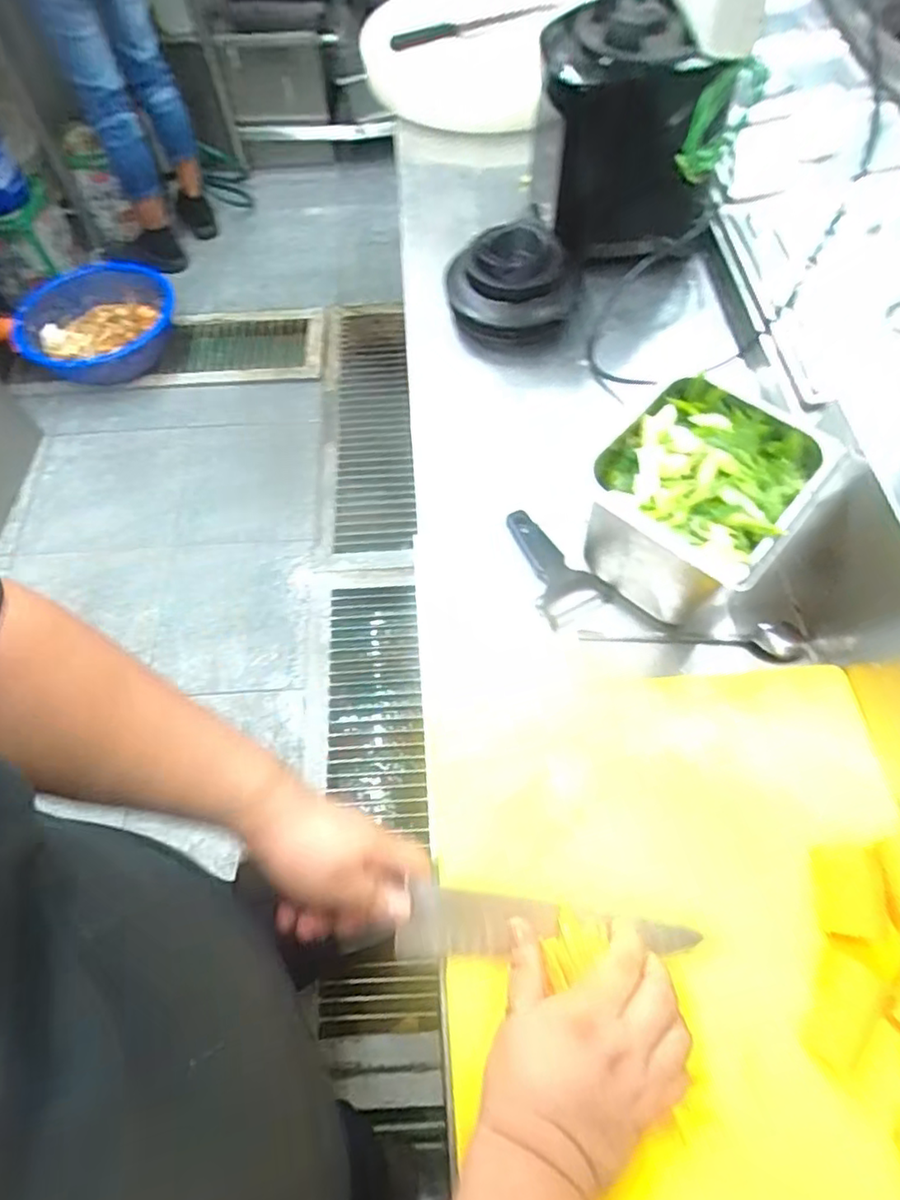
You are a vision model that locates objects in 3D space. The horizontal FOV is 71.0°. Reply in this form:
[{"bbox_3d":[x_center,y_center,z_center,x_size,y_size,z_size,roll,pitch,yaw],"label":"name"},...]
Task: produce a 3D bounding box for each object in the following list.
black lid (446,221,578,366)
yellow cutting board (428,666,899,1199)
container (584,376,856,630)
[{"bbox_3d":[0.075,-0.373,0.766,0.146,0.088,0.133,-10,62,-3],"label":"black lid"},{"bbox_3d":[0.169,0.268,0.427,0.344,0.038,0.447,-4,61,0],"label":"yellow cutting board"},{"bbox_3d":[0.209,-0.071,0.561,0.149,0.157,0.159,37,69,20],"label":"container"}]

